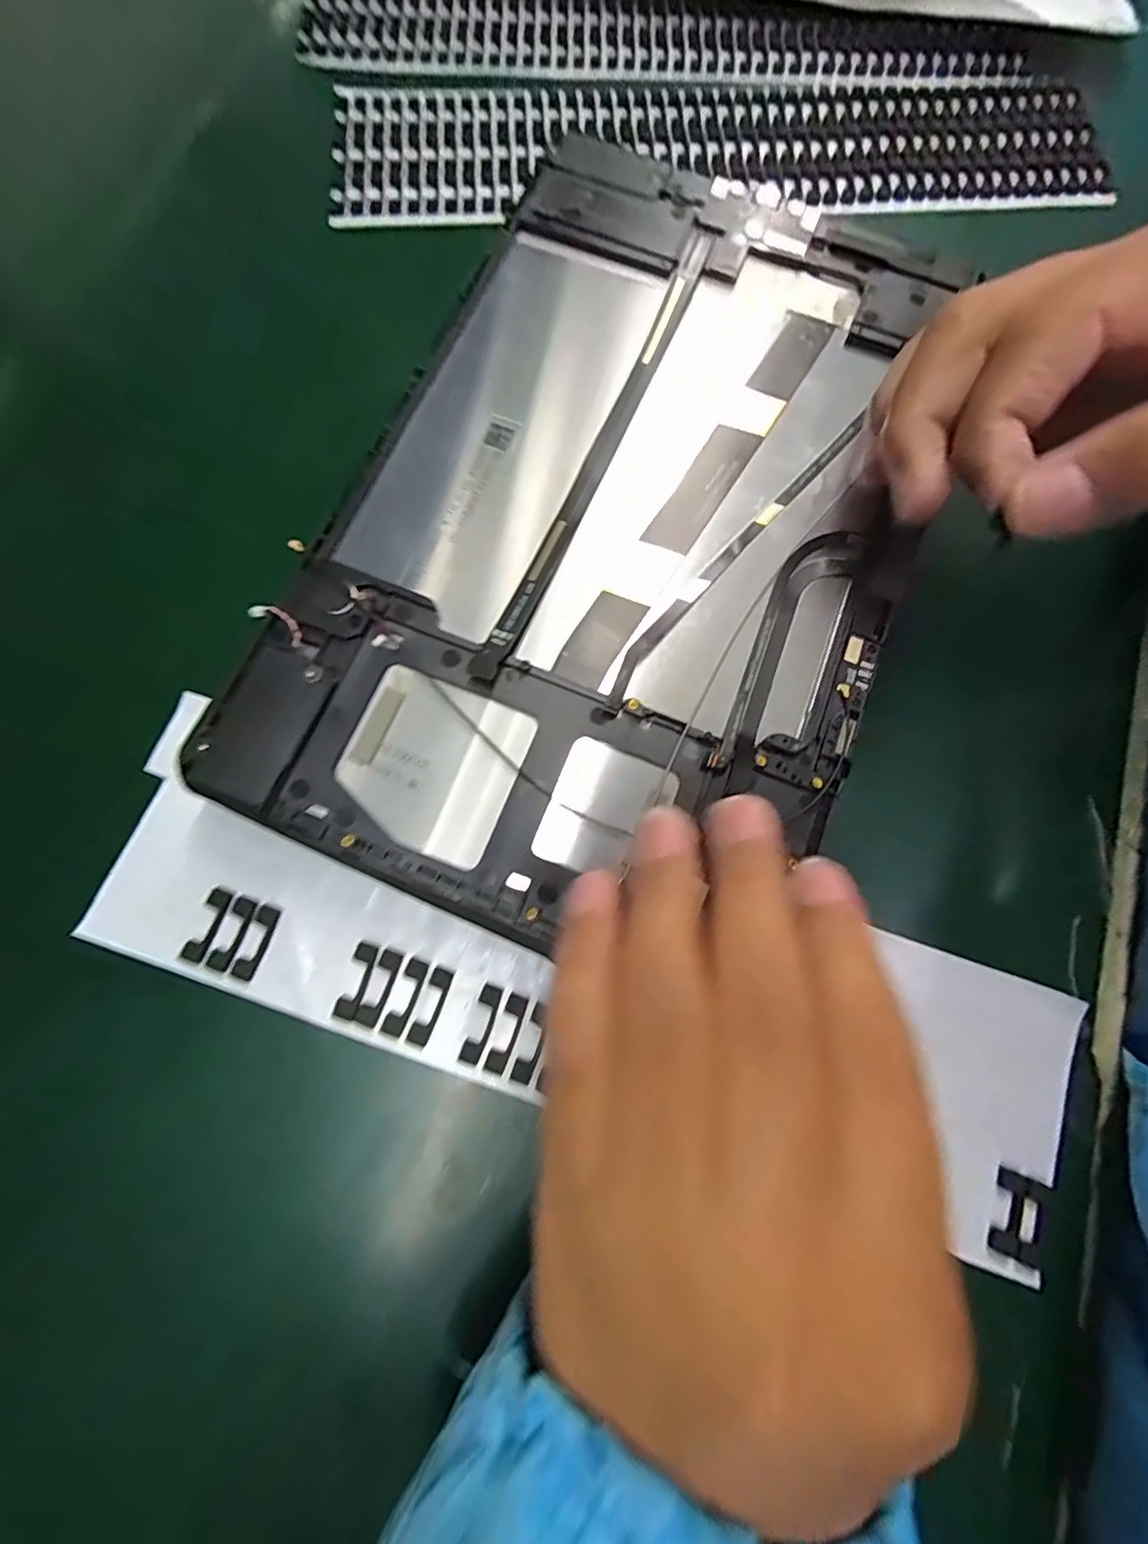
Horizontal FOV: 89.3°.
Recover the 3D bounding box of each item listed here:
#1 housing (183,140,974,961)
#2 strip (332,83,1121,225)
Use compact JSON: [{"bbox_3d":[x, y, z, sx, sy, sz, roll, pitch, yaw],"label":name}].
[{"bbox_3d":[0.017,-0.073,0.163,0.147,0.010,0.231,23,76,3],"label":"housing"},{"bbox_3d":[0.060,-0.249,0.230,0.301,0.004,0.069,-4,77,-3],"label":"strip"}]

